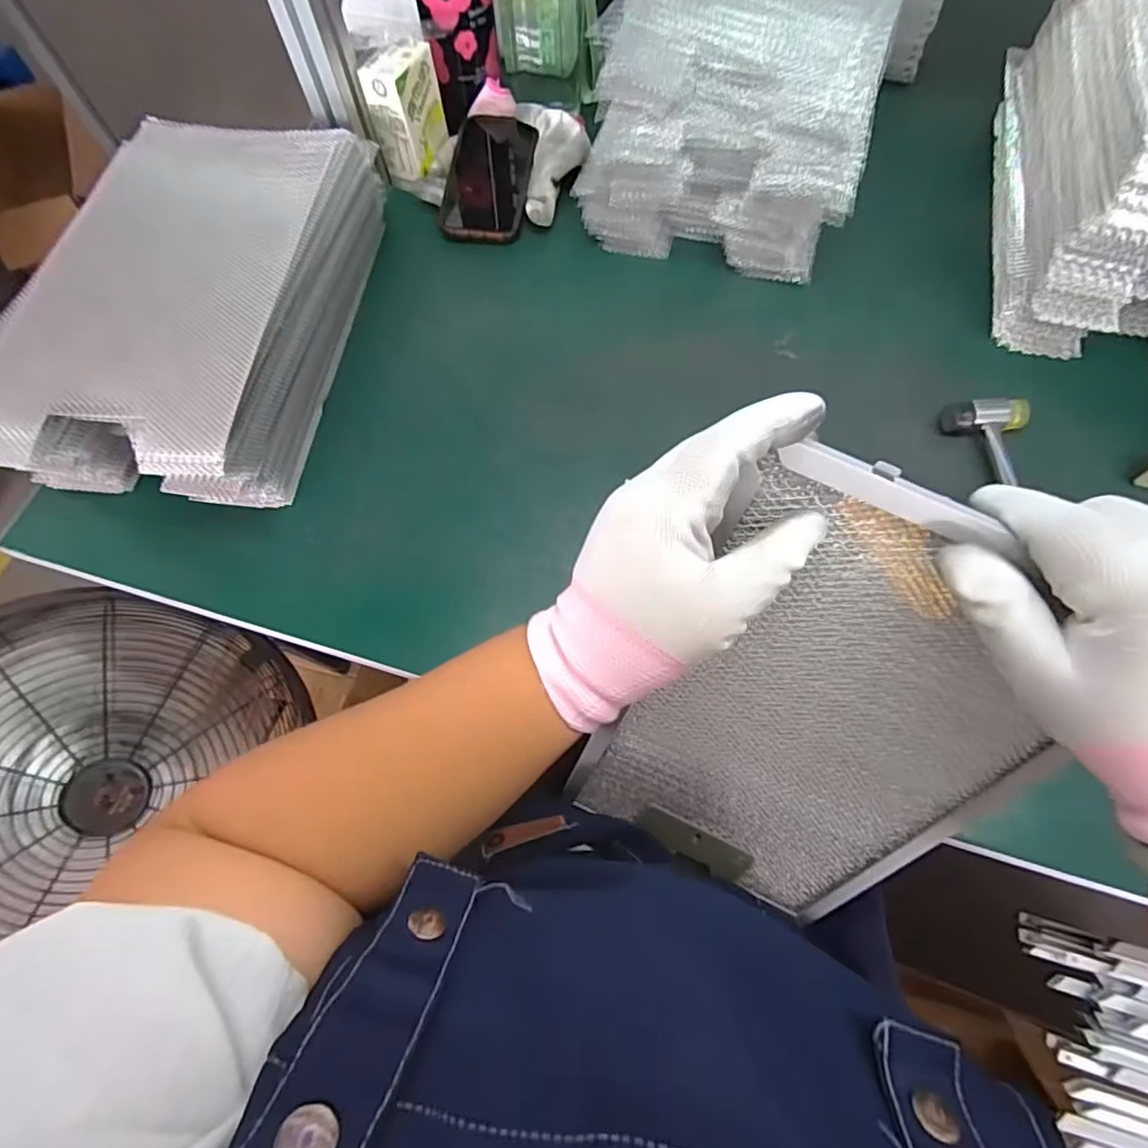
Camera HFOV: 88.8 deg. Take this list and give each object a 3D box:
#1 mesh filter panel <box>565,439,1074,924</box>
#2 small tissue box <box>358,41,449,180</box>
[{"bbox_3d":[0.131,0.100,0.339,0.201,0.327,0.011,24,44,2],"label":"mesh filter panel"},{"bbox_3d":[-0.165,-0.459,0.580,0.046,0.091,0.064,20,69,10],"label":"small tissue box"}]

